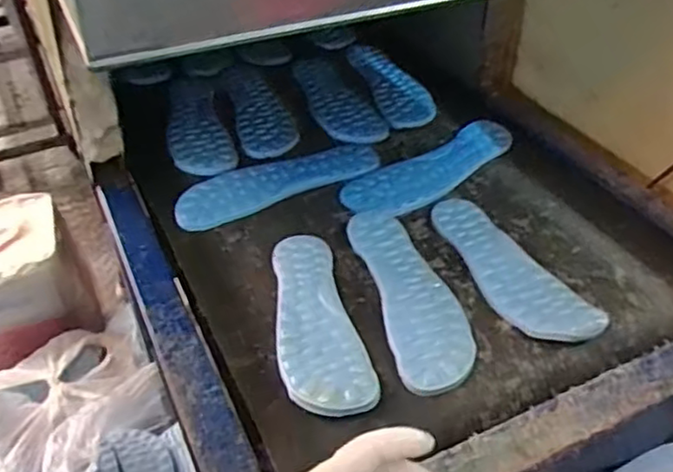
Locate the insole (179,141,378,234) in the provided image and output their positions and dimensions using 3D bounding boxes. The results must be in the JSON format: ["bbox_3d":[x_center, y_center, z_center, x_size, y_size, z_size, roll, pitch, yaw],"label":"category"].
[{"bbox_3d":[-0.073,-0.070,0.817,0.262,0.015,0.084,-20,44,-21],"label":"insole"}]

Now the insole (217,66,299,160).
[{"bbox_3d":[-0.115,-0.185,0.951,0.077,0.014,0.237,-12,41,-12],"label":"insole"}]

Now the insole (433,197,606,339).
[{"bbox_3d":[0.173,0.032,0.691,0.077,0.017,0.232,-20,44,-20],"label":"insole"}]

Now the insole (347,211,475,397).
[{"bbox_3d":[0.074,0.054,0.664,0.080,0.017,0.236,-9,41,-9],"label":"insole"}]

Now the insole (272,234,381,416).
[{"bbox_3d":[-0.025,0.074,0.631,0.075,0.018,0.231,-10,41,-10],"label":"insole"}]

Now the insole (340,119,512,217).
[{"bbox_3d":[0.123,-0.085,0.830,0.260,0.010,0.084,-28,47,-28],"label":"insole"}]

